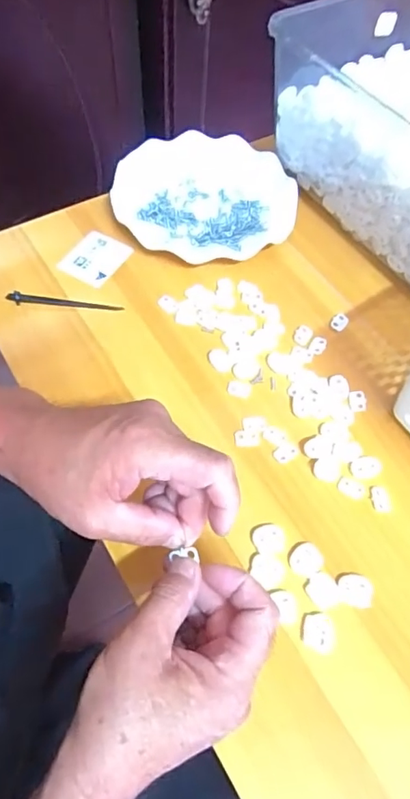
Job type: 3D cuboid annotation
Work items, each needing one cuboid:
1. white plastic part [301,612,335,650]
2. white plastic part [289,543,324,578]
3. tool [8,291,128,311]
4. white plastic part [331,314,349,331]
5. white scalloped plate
[{"bbox_3d":[0.075,0.153,0.333,0.020,0.005,0.021,1,62,-1],"label":"white plastic part"},{"bbox_3d":[0.072,0.115,0.357,0.024,0.005,0.021,-39,69,-19],"label":"white plastic part"},{"bbox_3d":[-0.128,-0.088,0.458,0.102,0.011,0.006,4,62,1],"label":"tool"},{"bbox_3d":[0.125,-0.072,0.463,0.013,0.004,0.019,31,66,14],"label":"white plastic part"},{"bbox_3d":[0.001,-0.215,0.526,0.181,0.020,0.181,1,62,-1],"label":"white scalloped plate"}]

